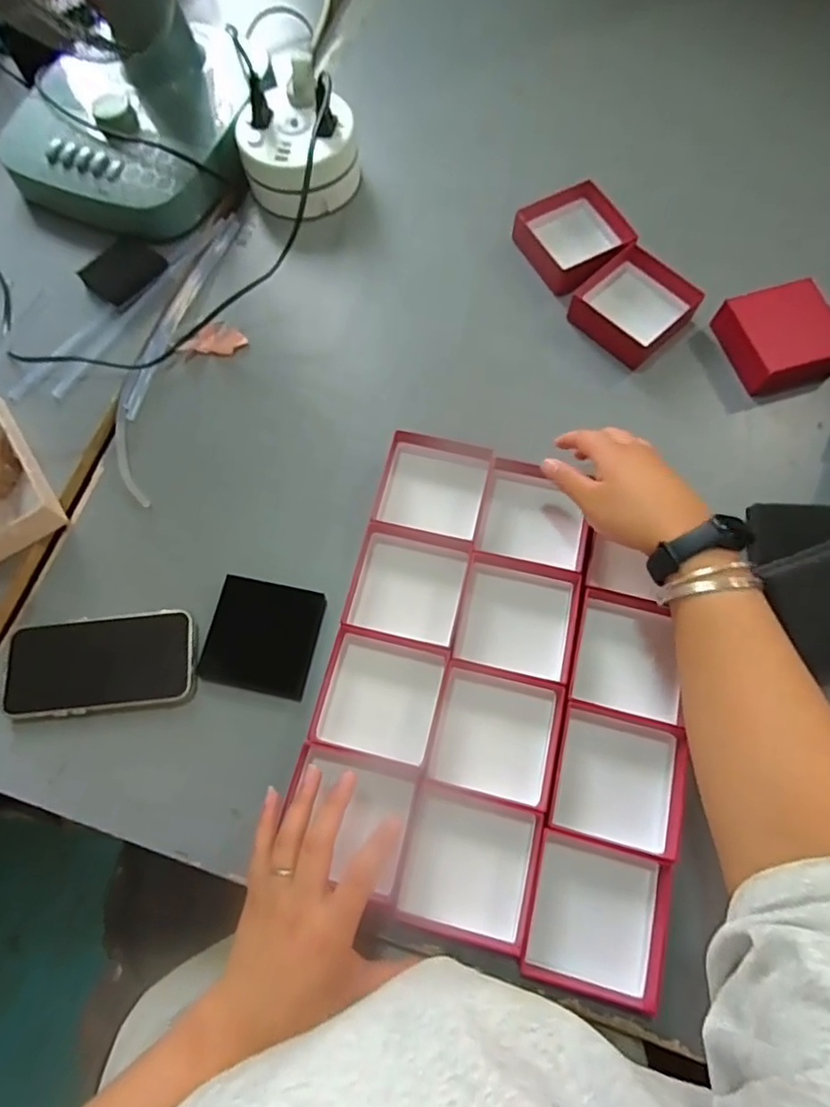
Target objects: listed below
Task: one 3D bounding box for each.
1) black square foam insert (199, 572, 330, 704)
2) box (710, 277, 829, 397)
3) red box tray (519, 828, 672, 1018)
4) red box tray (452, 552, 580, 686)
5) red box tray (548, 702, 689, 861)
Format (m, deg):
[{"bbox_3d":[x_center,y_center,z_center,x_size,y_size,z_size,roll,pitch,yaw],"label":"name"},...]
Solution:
[{"bbox_3d":[-0.122,0.066,0.467,0.085,0.017,0.083,11,72,5],"label":"black square foam insert"},{"bbox_3d":[0.337,-0.200,0.536,0.092,0.038,0.089,-16,71,-4],"label":"box"},{"bbox_3d":[0.124,0.251,0.398,0.078,0.039,0.094,12,72,5],"label":"red box tray"},{"bbox_3d":[0.082,0.047,0.461,0.091,0.031,0.088,13,72,6],"label":"red box tray"},{"bbox_3d":[0.147,0.164,0.426,0.088,0.034,0.092,14,72,6],"label":"red box tray"}]

